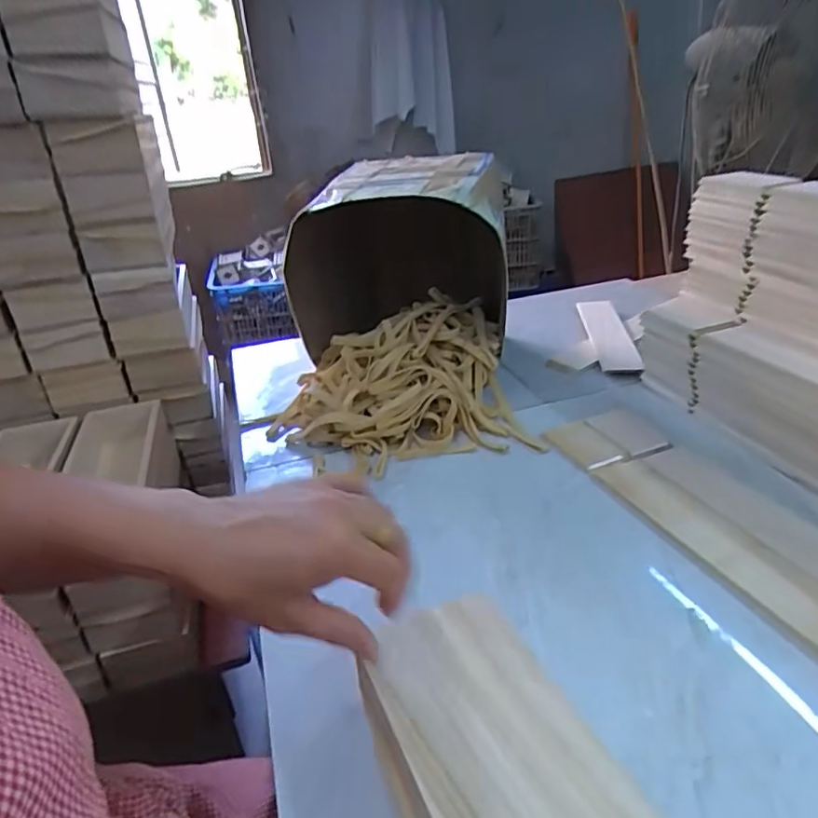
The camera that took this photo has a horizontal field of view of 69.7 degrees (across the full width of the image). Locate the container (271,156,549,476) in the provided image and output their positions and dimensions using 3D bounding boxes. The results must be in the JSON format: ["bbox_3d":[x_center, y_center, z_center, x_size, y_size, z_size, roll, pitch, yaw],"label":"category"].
[{"bbox_3d":[-0.028,-0.140,0.772,0.316,0.279,0.335,-5,30,4],"label":"container"}]

